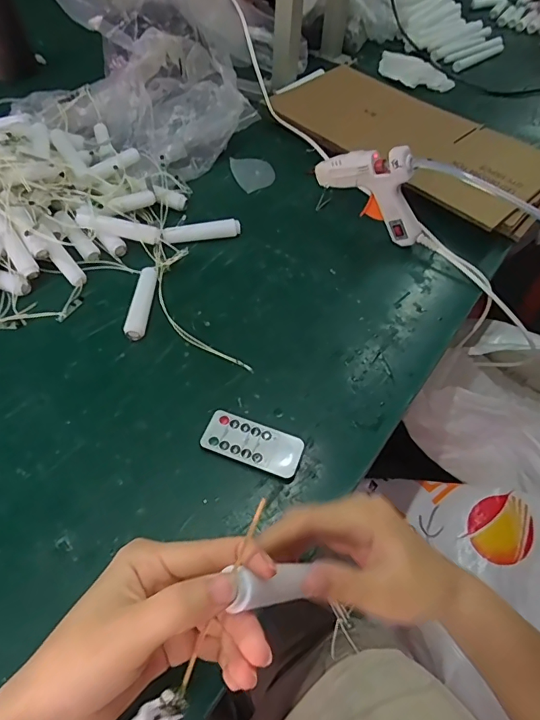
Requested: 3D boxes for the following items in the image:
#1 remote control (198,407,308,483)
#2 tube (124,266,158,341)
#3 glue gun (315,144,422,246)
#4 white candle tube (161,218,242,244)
[{"bbox_3d":[-0.014,0.071,0.396,0.084,0.008,0.041,18,55,9],"label":"remote control"},{"bbox_3d":[-0.132,-0.060,0.482,0.018,0.013,0.094,3,54,-1],"label":"tube"},{"bbox_3d":[0.116,-0.198,0.543,0.139,0.109,0.024,30,57,17],"label":"glue gun"},{"bbox_3d":[-0.079,-0.149,0.549,0.091,0.023,0.016,-15,56,-15],"label":"white candle tube"}]

